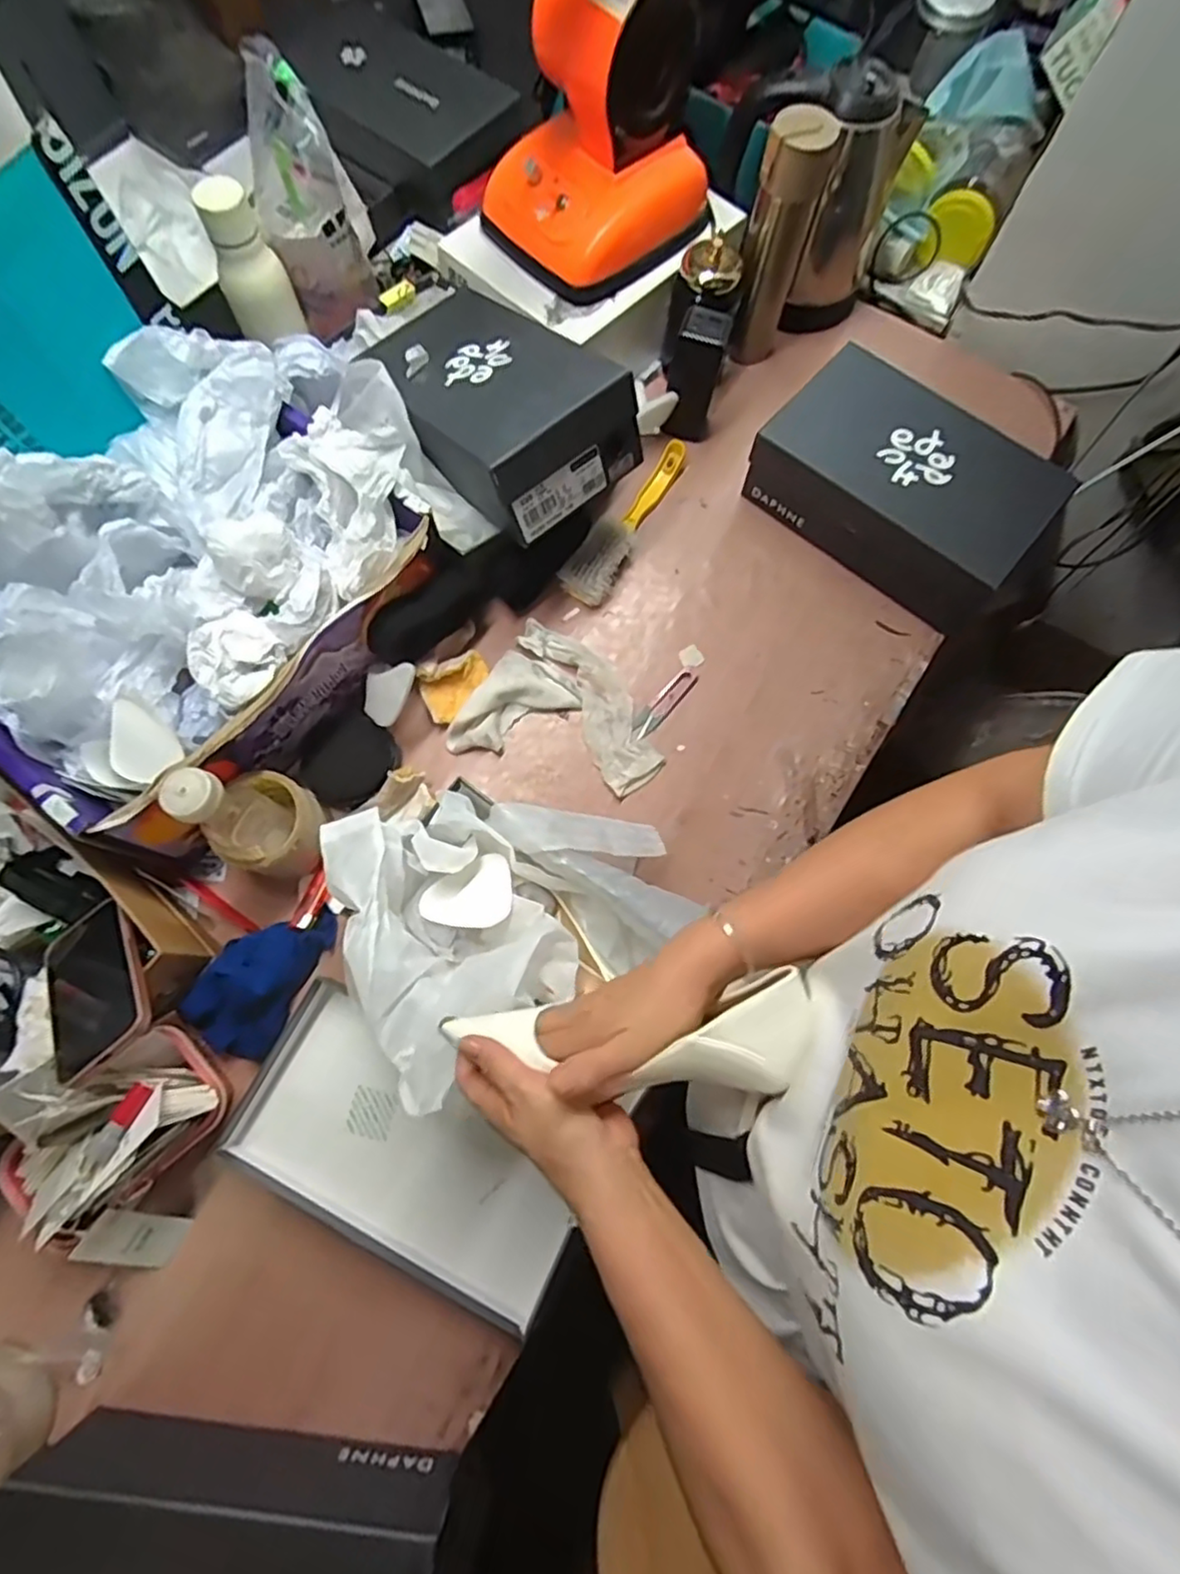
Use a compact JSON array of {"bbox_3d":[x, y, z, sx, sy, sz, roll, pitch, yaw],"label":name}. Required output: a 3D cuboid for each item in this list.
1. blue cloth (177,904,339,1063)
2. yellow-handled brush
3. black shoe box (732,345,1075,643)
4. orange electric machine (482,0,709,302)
[{"bbox_3d":[-0.304,0.168,0.610,0.081,0.064,0.143,27,74,6],"label":"blue cloth"},{"bbox_3d":[0.044,-0.315,0.766,0.052,0.048,0.230,28,75,6],"label":"yellow-handled brush"},{"bbox_3d":[0.336,-0.323,0.743,0.288,0.102,0.199,41,76,10],"label":"black shoe box"},{"bbox_3d":[0.007,-0.663,0.667,0.178,0.202,0.197,37,76,9],"label":"orange electric machine"}]

